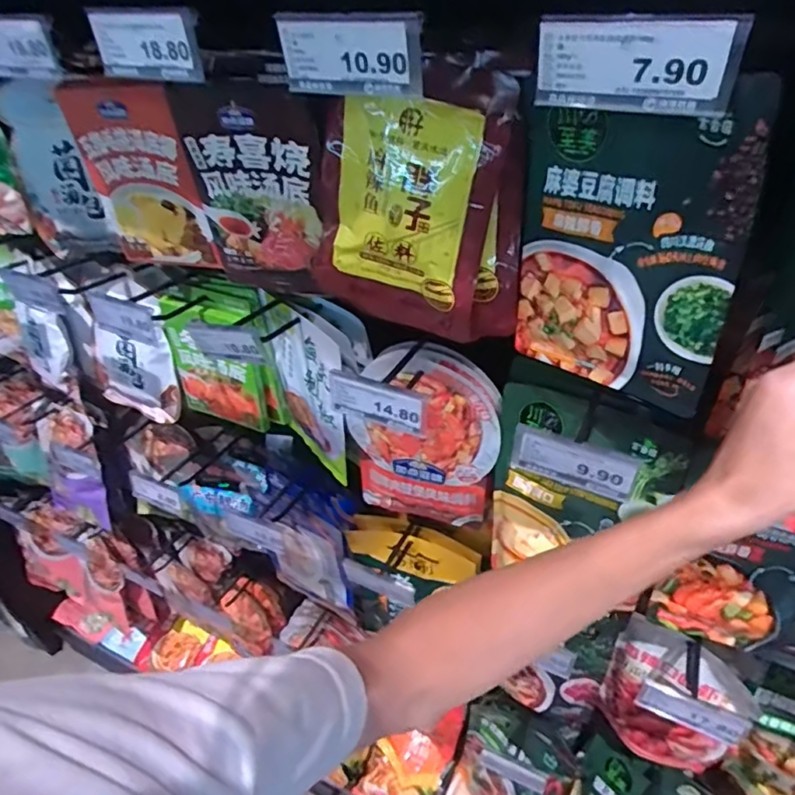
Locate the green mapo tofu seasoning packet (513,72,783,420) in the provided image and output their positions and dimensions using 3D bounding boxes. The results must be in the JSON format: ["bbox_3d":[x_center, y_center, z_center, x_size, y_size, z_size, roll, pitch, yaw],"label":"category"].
[{"bbox_3d":[0.166,-0.104,0.422,0.162,0.224,0.013,30,49,34],"label":"green mapo tofu seasoning packet"}]

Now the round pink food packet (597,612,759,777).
[{"bbox_3d":[0.364,0.402,0.753,0.159,0.239,0.052,26,46,30],"label":"round pink food packet"}]

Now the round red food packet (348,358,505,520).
[{"bbox_3d":[0.031,0.059,0.673,0.170,0.238,0.037,18,43,23],"label":"round red food packet"}]

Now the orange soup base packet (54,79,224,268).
[{"bbox_3d":[-0.261,-0.222,0.585,0.142,0.202,0.037,9,50,15],"label":"orange soup base packet"}]

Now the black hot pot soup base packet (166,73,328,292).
[{"bbox_3d":[-0.130,-0.189,0.548,0.132,0.214,0.024,10,50,7],"label":"black hot pot soup base packet"}]

